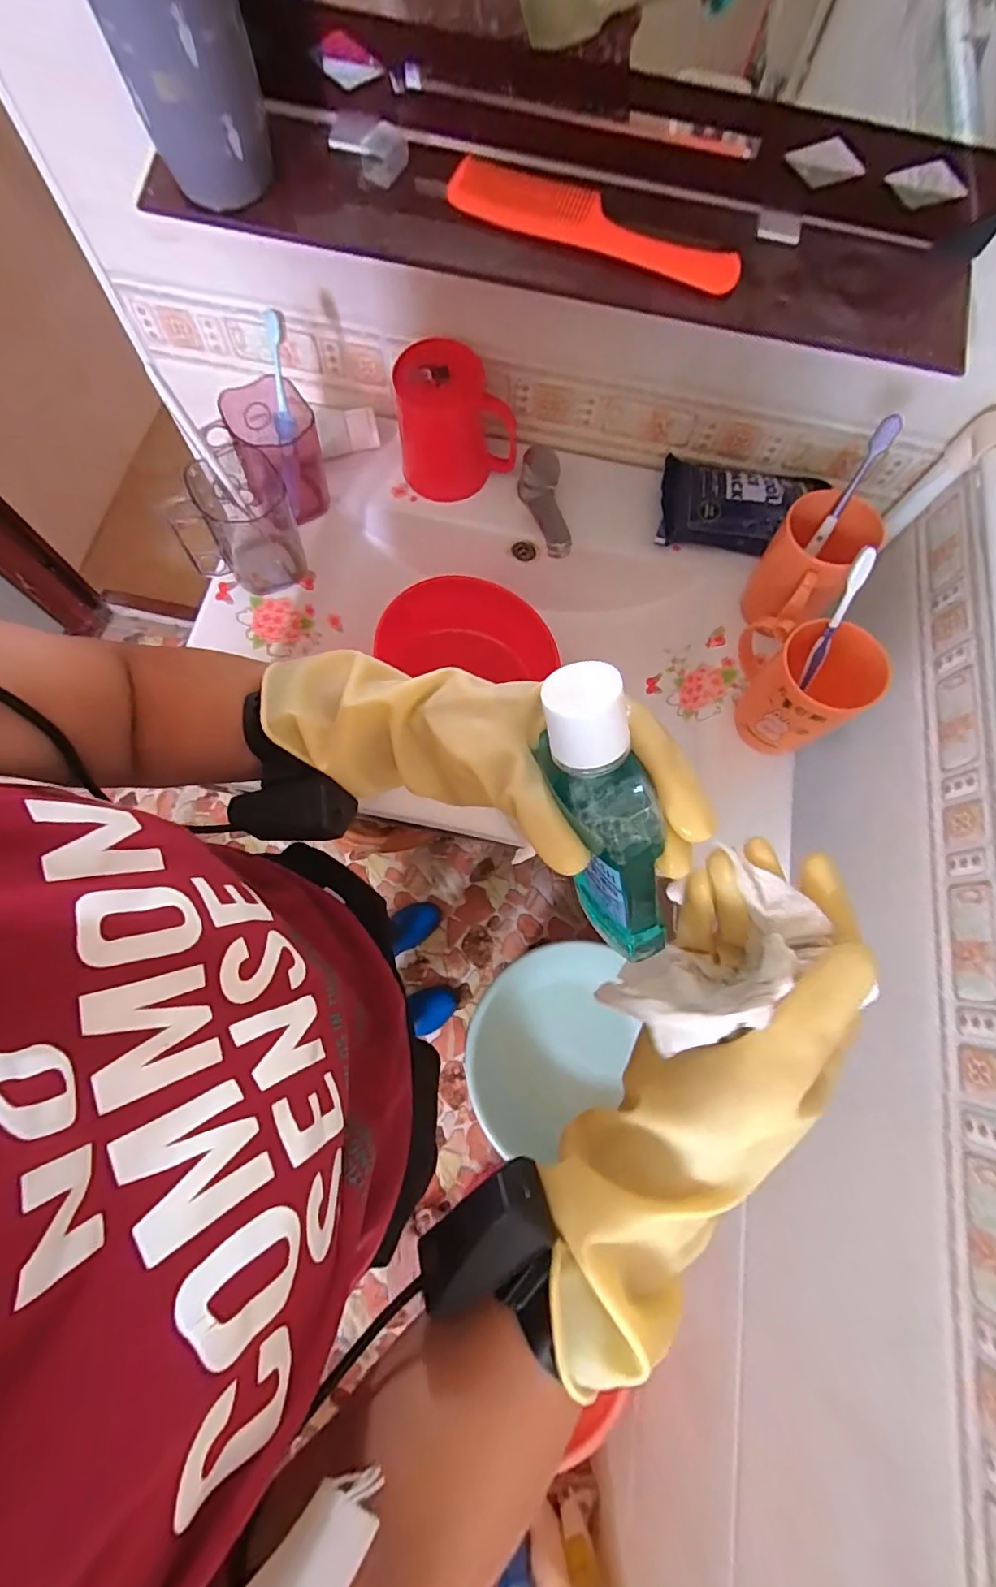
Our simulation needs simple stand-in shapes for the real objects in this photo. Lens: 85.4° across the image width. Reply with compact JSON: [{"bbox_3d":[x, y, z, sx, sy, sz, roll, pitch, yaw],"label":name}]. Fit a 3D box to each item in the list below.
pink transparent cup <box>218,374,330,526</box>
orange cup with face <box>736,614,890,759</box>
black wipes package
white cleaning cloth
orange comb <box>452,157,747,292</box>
[{"bbox_3d":[-0.211,-0.329,0.531,0.073,0.108,0.078,1,74,-3],"label":"pink transparent cup"},{"bbox_3d":[0.261,-0.097,0.475,0.079,0.108,0.105,-2,74,-4],"label":"orange cup with face"},{"bbox_3d":[0.258,-0.307,0.572,0.161,0.032,0.104,11,74,-1],"label":"black wipes package"},{"bbox_3d":[0.103,0.077,0.269,0.099,0.075,0.069,-15,75,-6],"label":"white cleaning cloth"},{"bbox_3d":[0.070,-0.406,0.386,0.210,0.010,0.044,21,85,1],"label":"orange comb"}]

